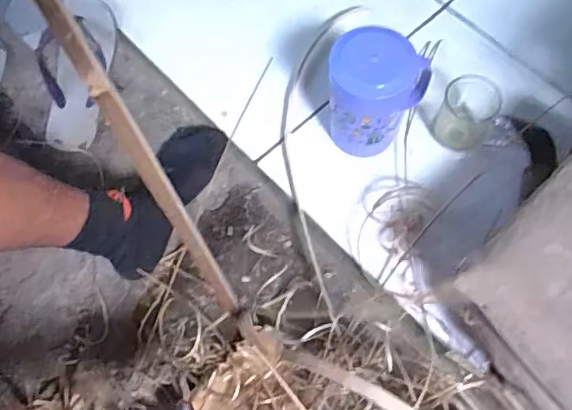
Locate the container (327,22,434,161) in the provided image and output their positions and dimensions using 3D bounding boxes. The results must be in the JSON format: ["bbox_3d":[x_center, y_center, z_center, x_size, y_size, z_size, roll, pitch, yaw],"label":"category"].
[{"bbox_3d":[0.111,-0.134,0.721,0.122,0.166,0.090,11,67,6],"label":"container"}]

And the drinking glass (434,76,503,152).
[{"bbox_3d":[0.244,-0.127,0.763,0.074,0.065,0.078,-1,66,1],"label":"drinking glass"}]

